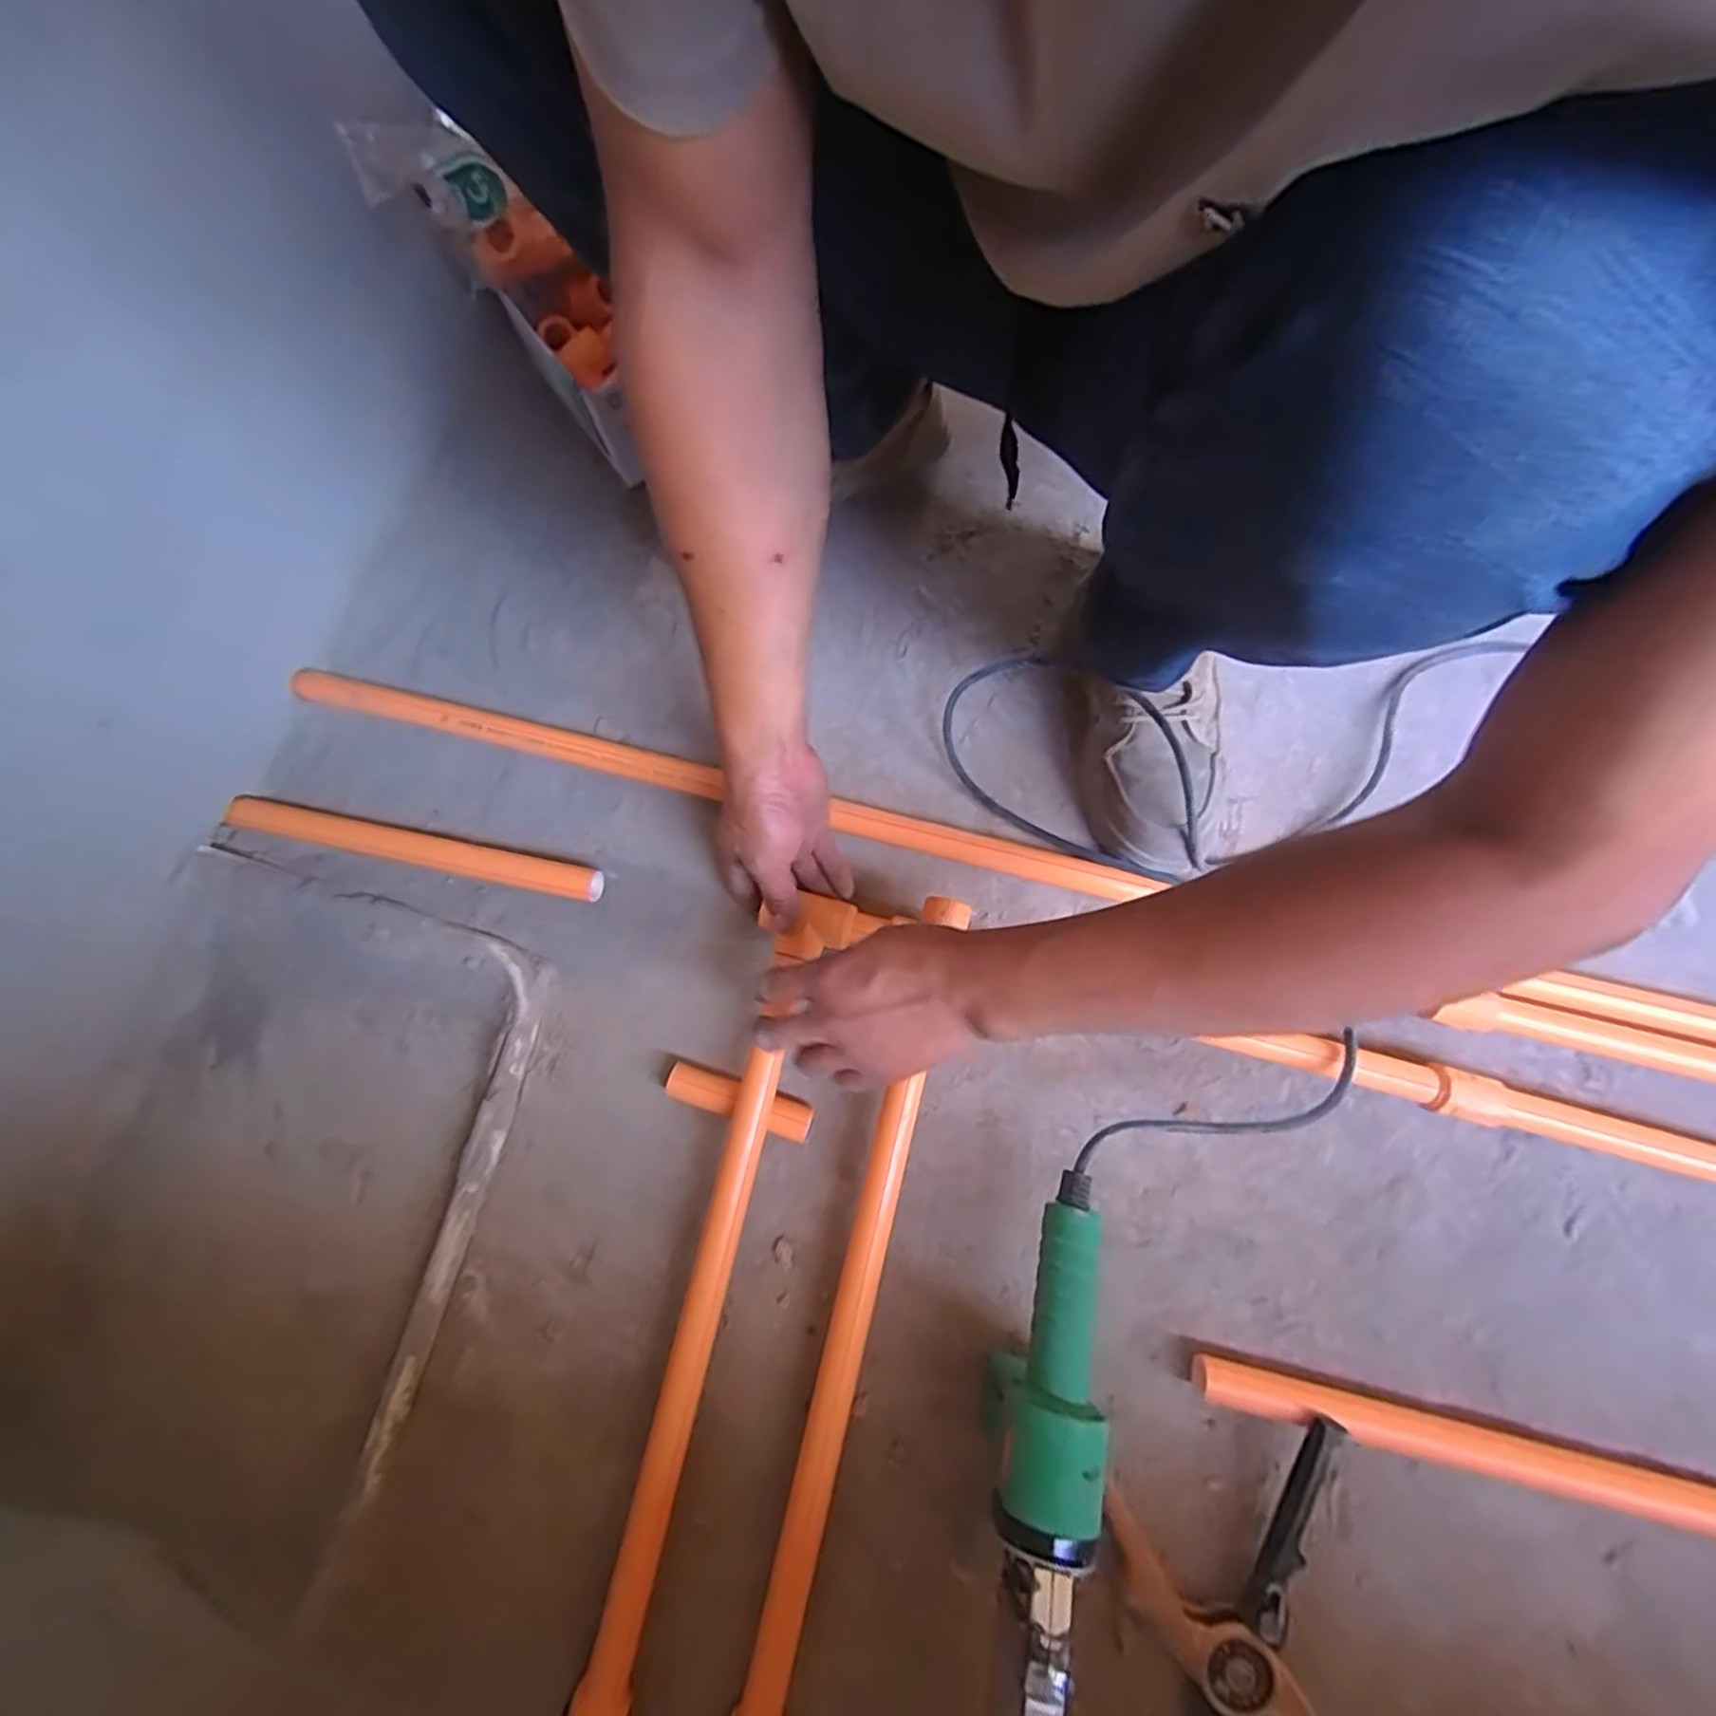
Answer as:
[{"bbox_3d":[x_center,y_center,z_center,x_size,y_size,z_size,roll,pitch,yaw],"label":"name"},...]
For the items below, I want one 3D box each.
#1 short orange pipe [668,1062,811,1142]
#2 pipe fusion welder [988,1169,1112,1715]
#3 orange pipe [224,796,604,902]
[{"bbox_3d":[-0.087,0.179,0.531,0.107,0.023,0.026,18,74,6],"label":"short orange pipe"},{"bbox_3d":[0.091,0.364,0.375,0.065,0.066,0.371,10,75,5],"label":"pipe fusion welder"},{"bbox_3d":[-0.356,-0.008,0.588,0.311,0.028,0.029,12,74,4],"label":"orange pipe"}]

